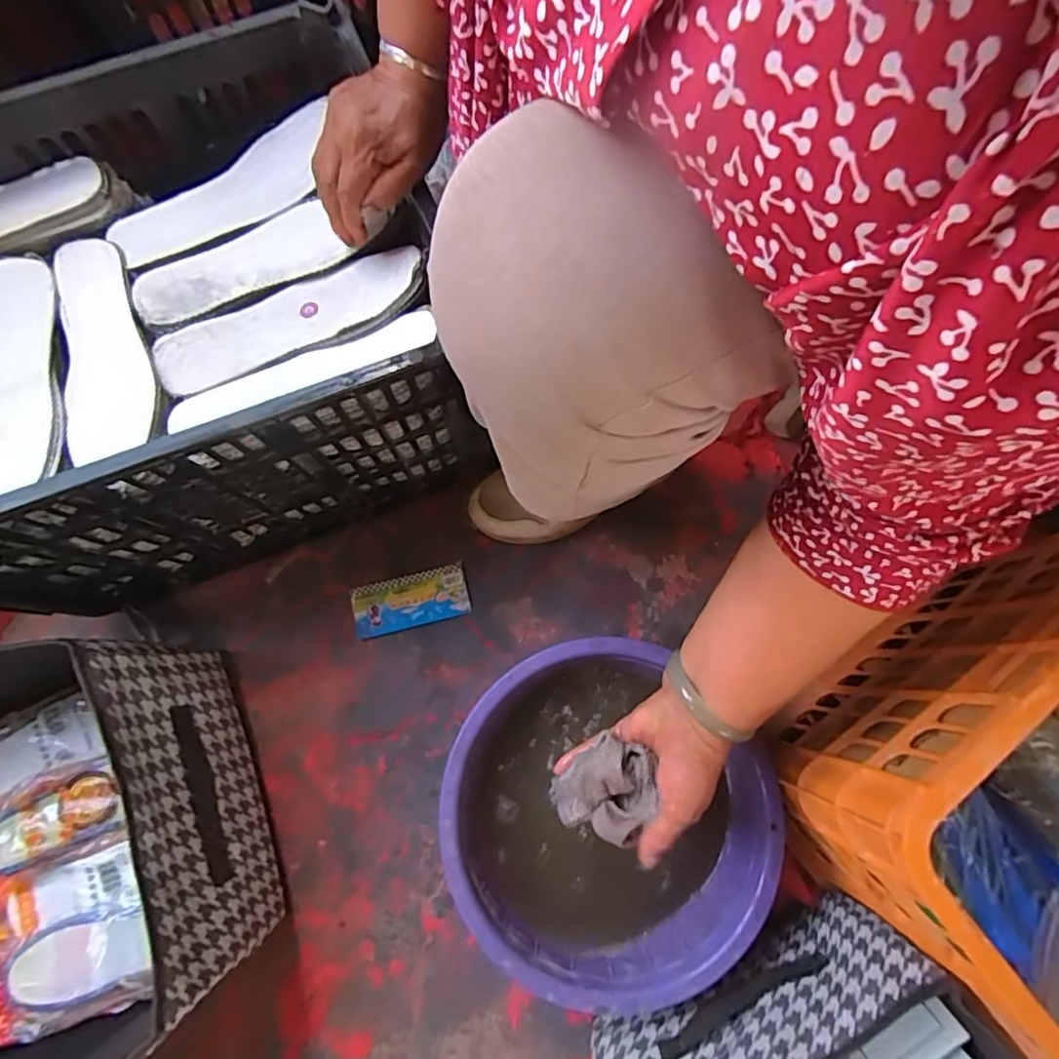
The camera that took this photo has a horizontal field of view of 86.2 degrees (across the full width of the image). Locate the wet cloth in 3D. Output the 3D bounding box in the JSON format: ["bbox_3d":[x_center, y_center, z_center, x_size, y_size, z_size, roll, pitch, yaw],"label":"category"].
[{"bbox_3d":[0.052,0.196,0.434,0.069,0.048,0.071,14,76,6],"label":"wet cloth"}]

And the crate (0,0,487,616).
[{"bbox_3d":[-0.321,-0.161,0.543,0.459,0.292,0.330,-21,75,-4],"label":"crate"}]

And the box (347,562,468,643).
[{"bbox_3d":[-0.133,0.080,0.631,0.127,0.011,0.056,-15,75,-2],"label":"box"}]

